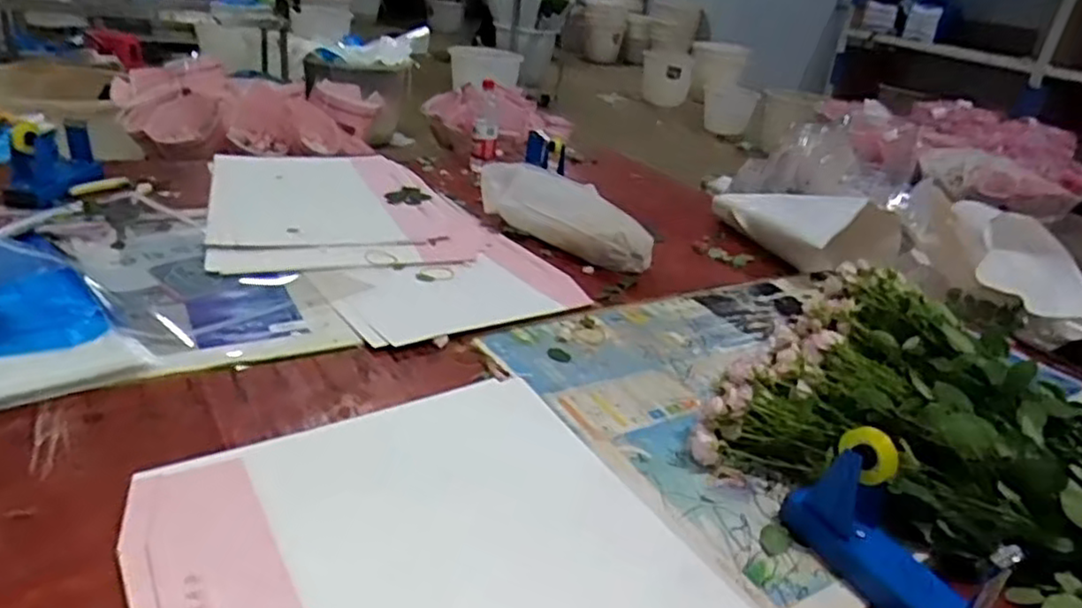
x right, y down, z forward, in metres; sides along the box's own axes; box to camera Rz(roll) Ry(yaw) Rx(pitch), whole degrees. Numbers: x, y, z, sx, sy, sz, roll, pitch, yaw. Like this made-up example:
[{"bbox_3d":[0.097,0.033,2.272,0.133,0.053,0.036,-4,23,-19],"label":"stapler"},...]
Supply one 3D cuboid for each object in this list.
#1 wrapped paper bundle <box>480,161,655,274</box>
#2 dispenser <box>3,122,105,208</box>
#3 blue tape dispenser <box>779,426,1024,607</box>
[{"bbox_3d":[0.054,-0.183,1.404,0.207,0.102,0.415,-18,37,-42],"label":"wrapped paper bundle"},{"bbox_3d":[-0.898,-0.268,1.279,0.077,0.118,0.181,4,27,-9],"label":"dispenser"},{"bbox_3d":[0.339,0.215,0.654,0.071,0.130,0.201,-7,30,-28],"label":"blue tape dispenser"}]

